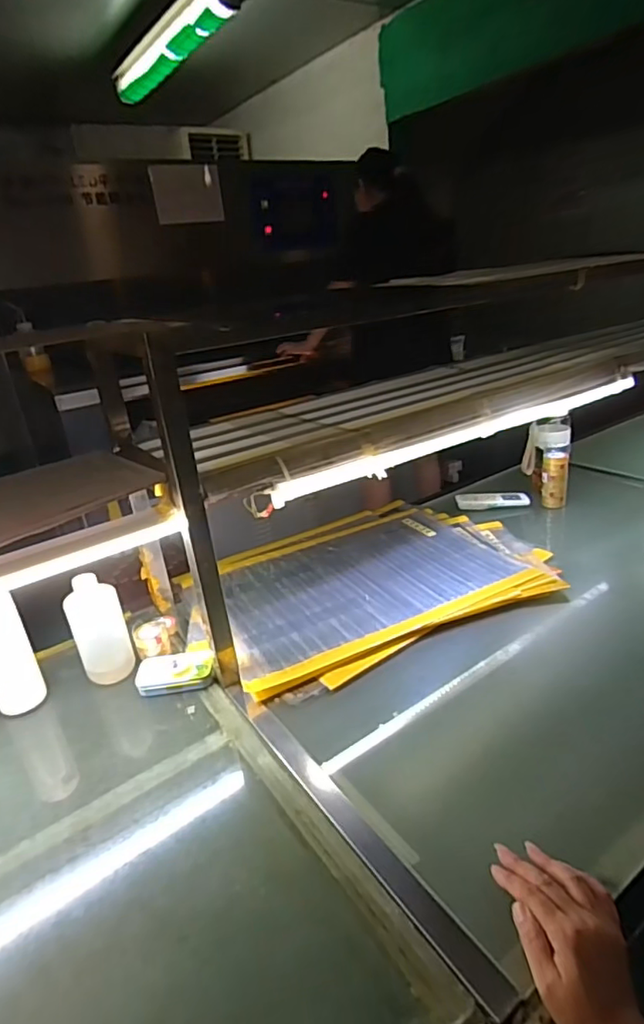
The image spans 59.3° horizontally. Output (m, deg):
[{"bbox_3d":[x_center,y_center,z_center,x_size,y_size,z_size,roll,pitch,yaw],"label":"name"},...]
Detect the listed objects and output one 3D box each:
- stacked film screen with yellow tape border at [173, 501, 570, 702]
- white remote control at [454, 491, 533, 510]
[{"bbox_3d":[0.079,0.112,1.093,0.655,0.032,0.474,-14,27,-21],"label":"stacked film screen with yellow tape border"},{"bbox_3d":[0.396,-0.028,1.313,0.165,0.022,0.055,-5,24,3],"label":"white remote control"}]

